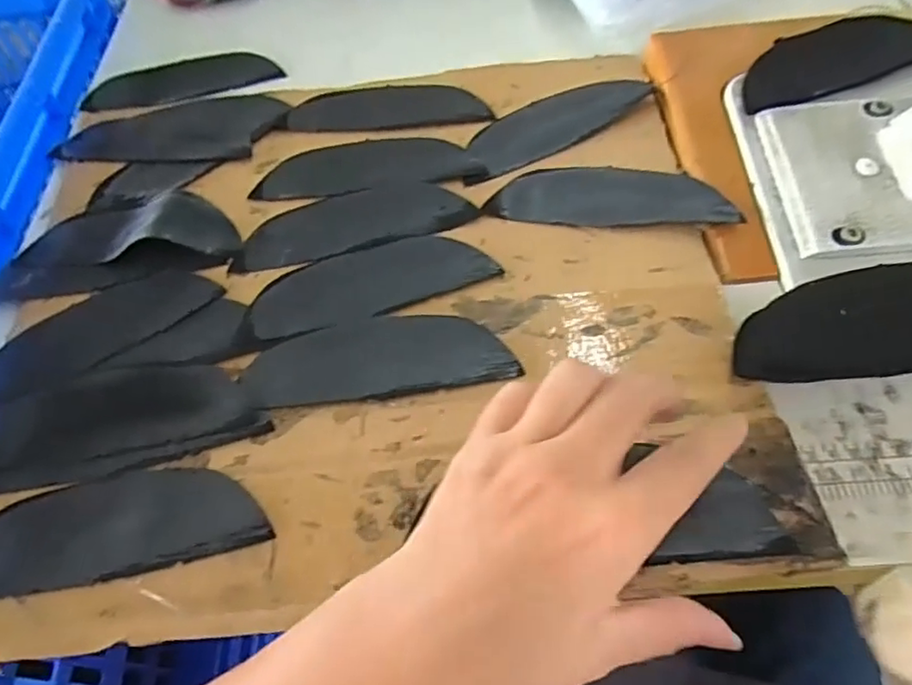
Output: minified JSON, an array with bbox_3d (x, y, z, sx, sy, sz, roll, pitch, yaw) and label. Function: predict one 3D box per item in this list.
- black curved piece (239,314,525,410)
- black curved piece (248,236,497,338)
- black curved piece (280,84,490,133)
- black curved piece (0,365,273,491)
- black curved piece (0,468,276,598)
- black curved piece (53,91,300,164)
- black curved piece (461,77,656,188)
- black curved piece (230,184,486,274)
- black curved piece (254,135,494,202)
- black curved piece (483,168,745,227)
[{"bbox_3d":[-0.040,0.007,0.310,0.133,0.004,0.045,-8,62,-4],"label":"black curved piece"},{"bbox_3d":[-0.047,-0.035,0.334,0.133,0.005,0.044,-17,58,-7],"label":"black curved piece"},{"bbox_3d":[-0.048,-0.164,0.414,0.137,0.004,0.052,-1,57,4],"label":"black curved piece"},{"bbox_3d":[-0.170,0.039,0.297,0.145,0.006,0.057,-11,57,-3],"label":"black curved piece"},{"bbox_3d":[-0.157,0.083,0.271,0.138,0.005,0.045,-12,61,-6],"label":"black curved piece"},{"bbox_3d":[-0.196,-0.145,0.409,0.152,0.010,0.064,-2,57,3],"label":"black curved piece"},{"bbox_3d":[0.062,-0.145,0.395,0.140,0.005,0.050,-30,60,-14],"label":"black curved piece"},{"bbox_3d":[-0.062,-0.072,0.360,0.138,0.004,0.047,-13,57,-5],"label":"black curved piece"},{"bbox_3d":[-0.054,-0.115,0.383,0.139,0.004,0.051,-3,57,2],"label":"black curved piece"},{"bbox_3d":[0.090,-0.089,0.359,0.138,0.008,0.046,2,58,5],"label":"black curved piece"}]

